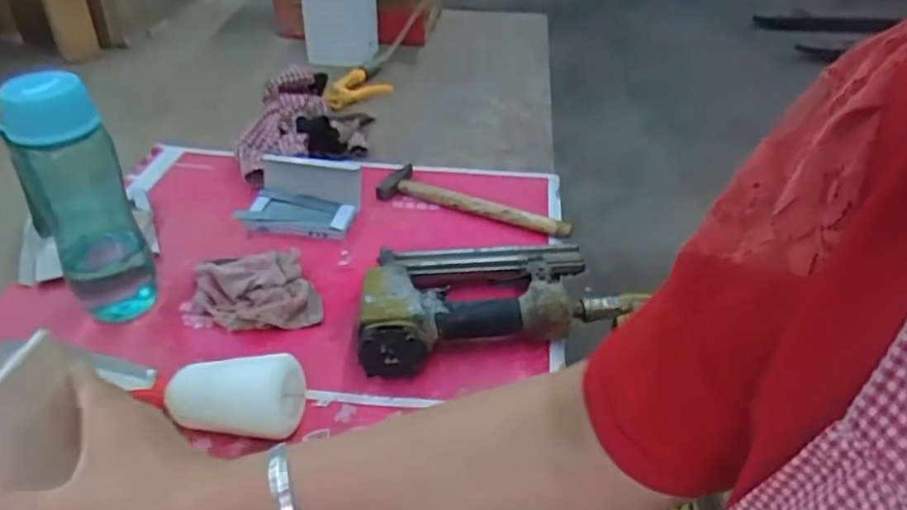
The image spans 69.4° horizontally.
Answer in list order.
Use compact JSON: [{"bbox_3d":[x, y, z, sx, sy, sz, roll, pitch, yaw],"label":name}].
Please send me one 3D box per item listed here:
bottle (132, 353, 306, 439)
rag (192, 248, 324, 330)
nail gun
[{"bbox_3d":[-0.193,0.109,0.534,0.152,0.050,0.063,8,36,7],"label":"bottle"},{"bbox_3d":[-0.200,0.032,0.662,0.115,0.027,0.114,-10,38,-18],"label":"rag"},{"bbox_3d":[0.022,0.036,0.640,0.251,0.060,0.157,-7,37,-14],"label":"nail gun"}]

